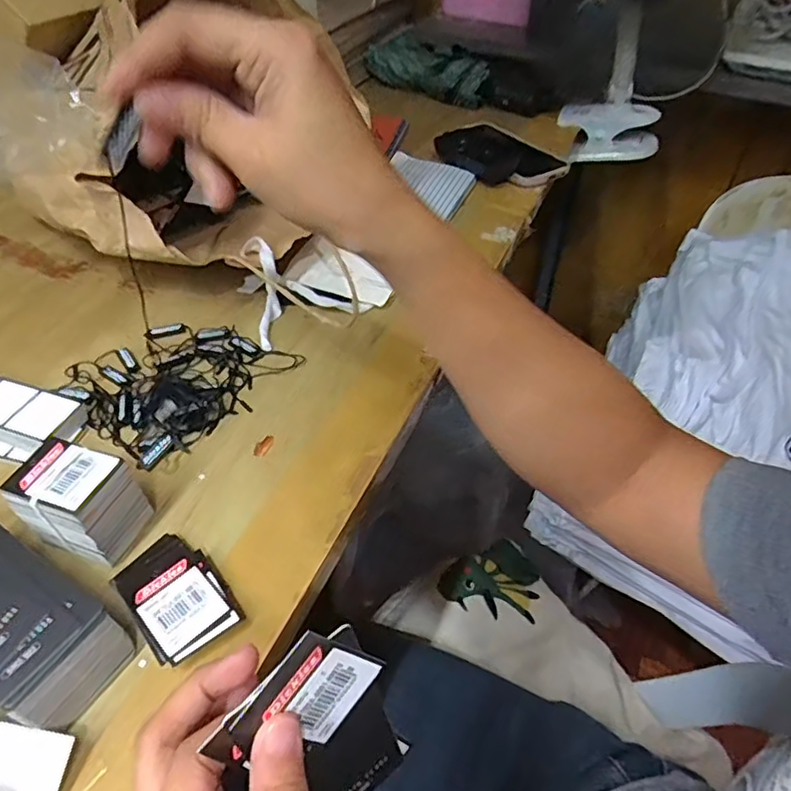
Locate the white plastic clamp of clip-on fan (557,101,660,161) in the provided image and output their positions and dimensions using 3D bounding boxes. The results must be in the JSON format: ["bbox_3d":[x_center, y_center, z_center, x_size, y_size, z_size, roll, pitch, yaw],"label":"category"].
[{"bbox_3d":[0.289,-0.357,0.771,0.131,0.069,0.031,9,47,7],"label":"white plastic clamp of clip-on fan"}]

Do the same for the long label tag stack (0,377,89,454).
[{"bbox_3d":[-0.269,0.008,0.384,0.115,0.017,0.042,14,48,11],"label":"long label tag stack"}]

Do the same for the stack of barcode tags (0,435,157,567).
[{"bbox_3d":[-0.173,0.061,0.314,0.057,0.053,0.045,16,48,13],"label":"stack of barcode tags"}]

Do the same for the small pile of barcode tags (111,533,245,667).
[{"bbox_3d":[-0.117,0.105,0.302,0.045,0.014,0.071,-33,56,-28],"label":"small pile of barcode tags"}]

